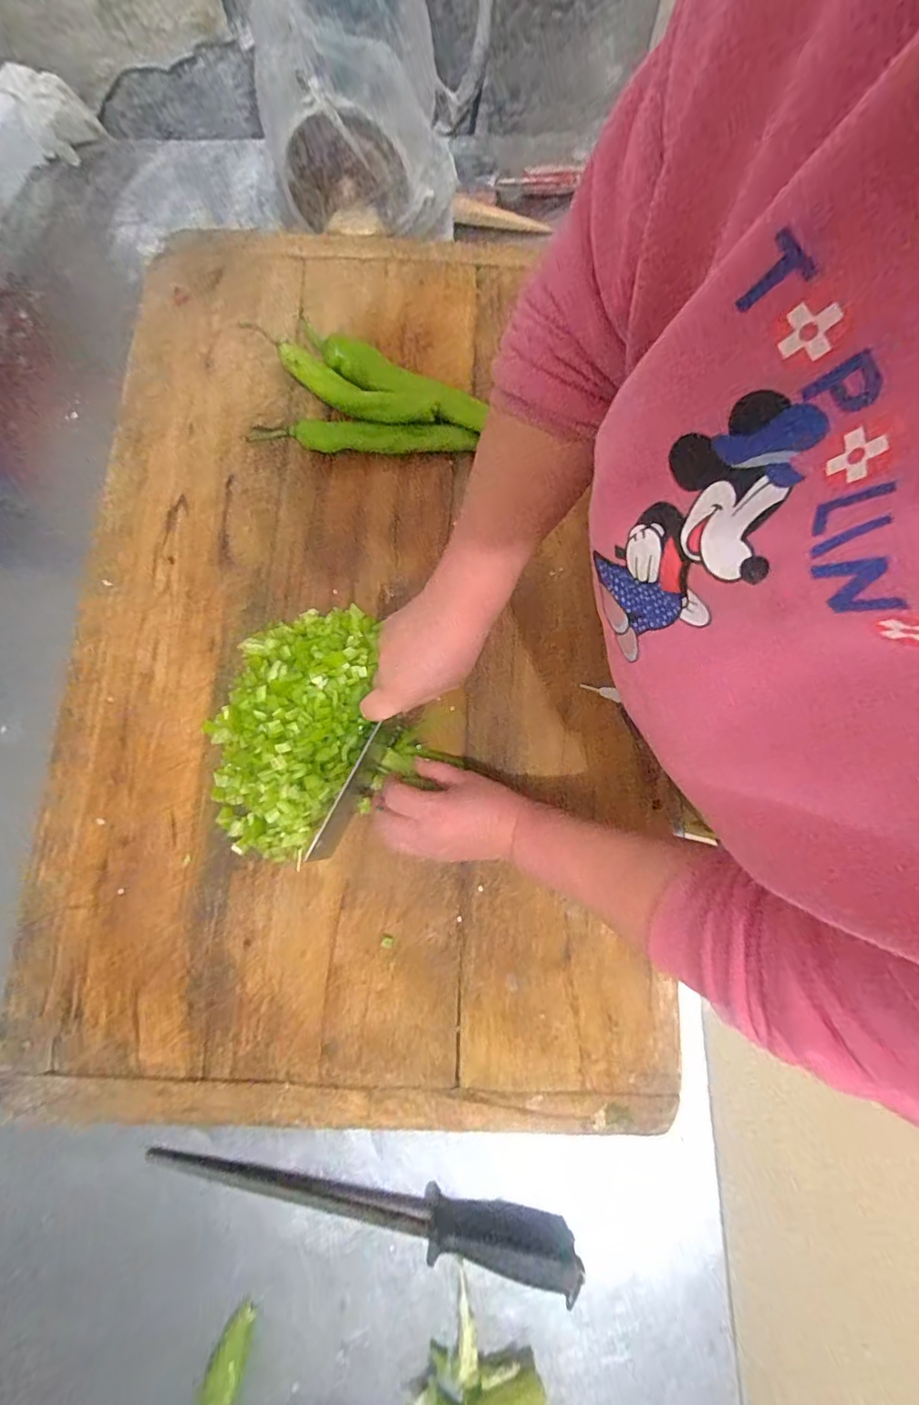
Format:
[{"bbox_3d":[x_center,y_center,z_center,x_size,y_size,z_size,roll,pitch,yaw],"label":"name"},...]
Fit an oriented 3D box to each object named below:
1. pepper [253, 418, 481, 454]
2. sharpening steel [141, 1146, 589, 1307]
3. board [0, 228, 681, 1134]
[{"bbox_3d":[-0.105,-0.280,0.533,0.236,0.022,0.032,2,79,0],"label":"pepper"},{"bbox_3d":[-0.084,0.436,0.435,0.371,0.032,0.032,11,79,2],"label":"sharpening steel"},{"bbox_3d":[-0.103,-0.095,0.501,0.536,0.025,0.878,-1,79,0],"label":"board"}]

